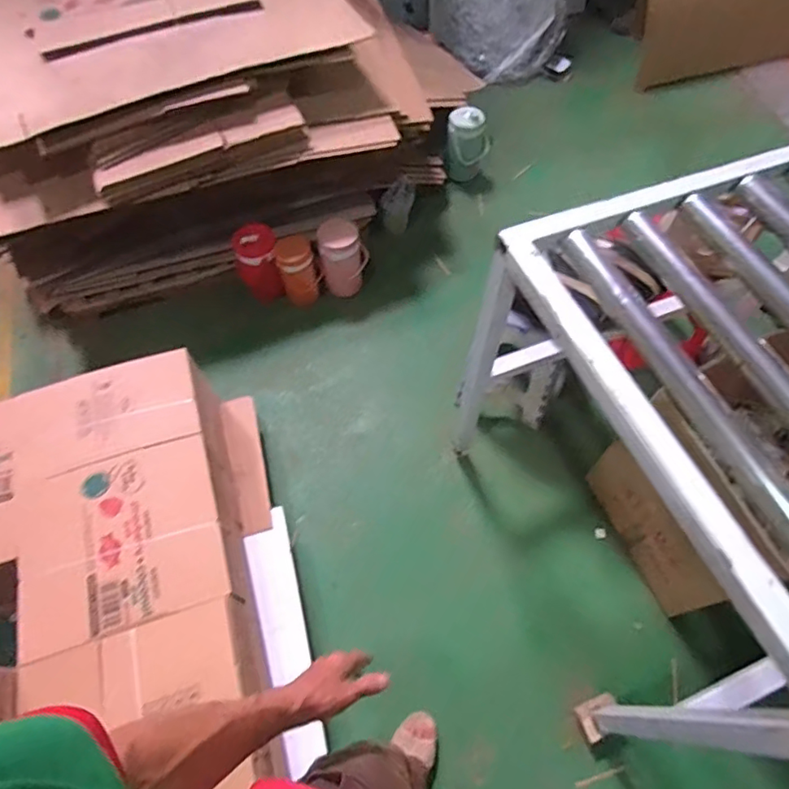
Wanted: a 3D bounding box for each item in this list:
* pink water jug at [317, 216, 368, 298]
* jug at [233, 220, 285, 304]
[{"bbox_3d":[-0.171,-0.460,1.829,0.152,0.229,0.161,-2,61,3],"label":"pink water jug"},{"bbox_3d":[-0.451,-0.431,1.805,0.157,0.225,0.157,-19,61,-7],"label":"jug"}]

